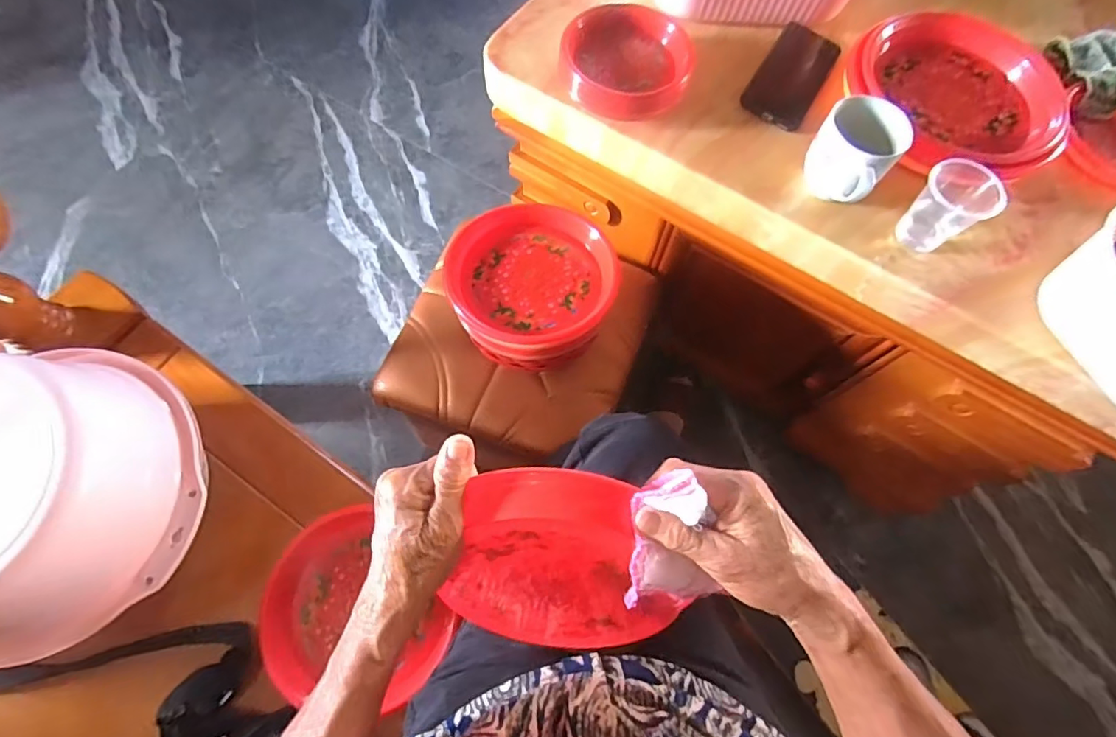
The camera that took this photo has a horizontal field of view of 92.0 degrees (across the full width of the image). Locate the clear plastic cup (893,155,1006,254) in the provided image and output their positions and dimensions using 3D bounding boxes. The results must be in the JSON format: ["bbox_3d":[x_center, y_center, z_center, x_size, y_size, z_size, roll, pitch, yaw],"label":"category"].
[{"bbox_3d":[0.383,-0.158,0.528,0.066,0.072,0.064,1,67,-3],"label":"clear plastic cup"}]

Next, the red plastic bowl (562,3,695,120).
[{"bbox_3d":[0.079,-0.345,0.608,0.141,0.054,0.141,1,67,-3],"label":"red plastic bowl"}]

